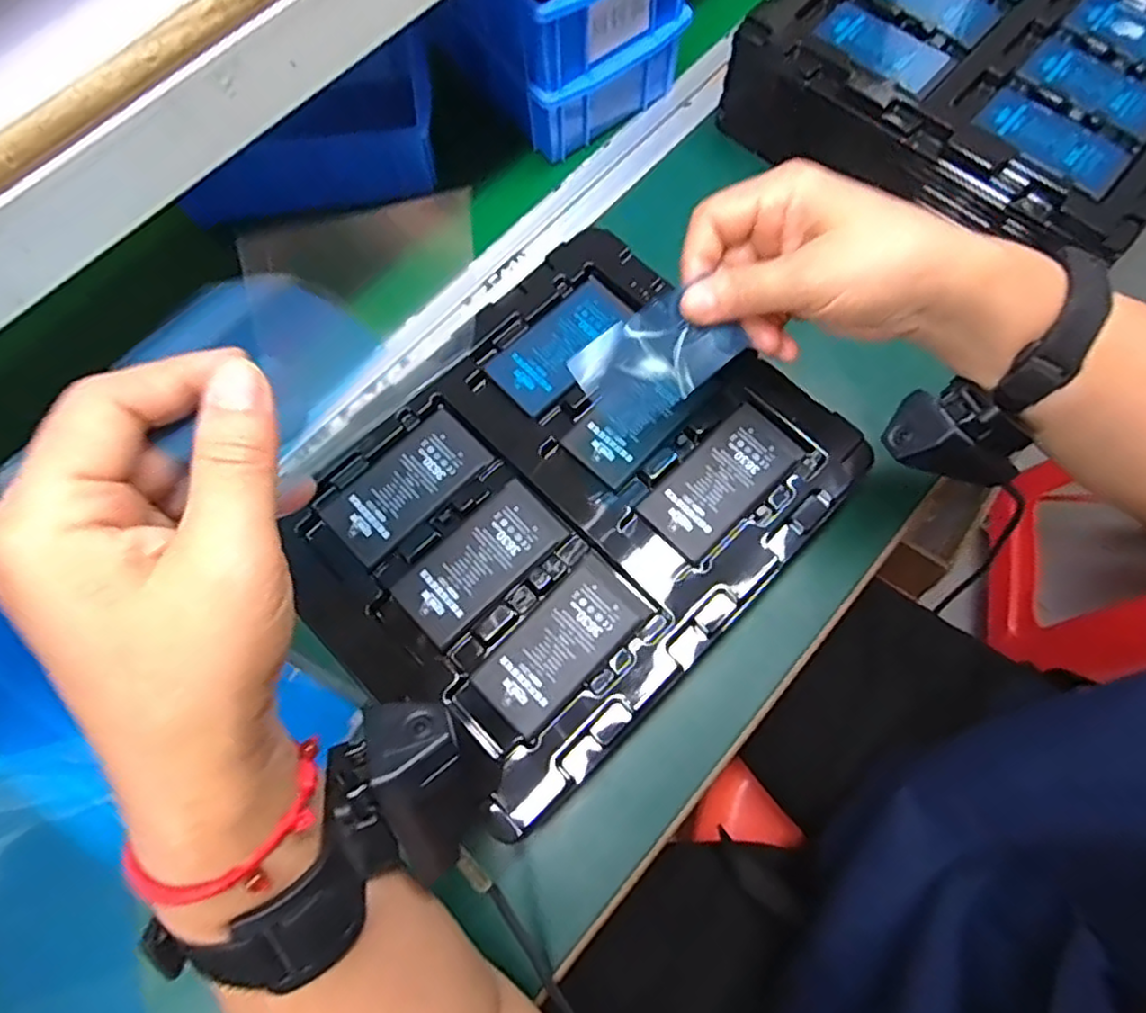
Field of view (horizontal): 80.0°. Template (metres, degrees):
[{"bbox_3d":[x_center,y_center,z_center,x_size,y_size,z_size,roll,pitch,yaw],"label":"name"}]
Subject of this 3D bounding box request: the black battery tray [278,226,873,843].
[{"bbox_3d":[-0.004,-0.006,0.361,0.207,0.015,0.266,42,77,16],"label":"black battery tray"}]

